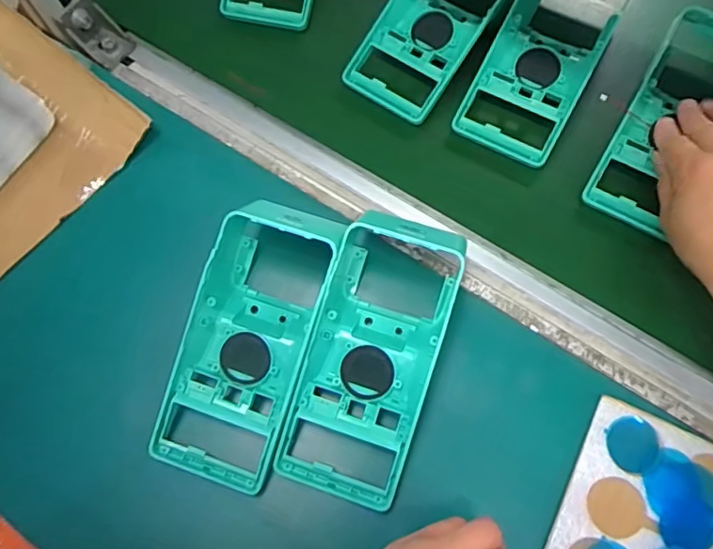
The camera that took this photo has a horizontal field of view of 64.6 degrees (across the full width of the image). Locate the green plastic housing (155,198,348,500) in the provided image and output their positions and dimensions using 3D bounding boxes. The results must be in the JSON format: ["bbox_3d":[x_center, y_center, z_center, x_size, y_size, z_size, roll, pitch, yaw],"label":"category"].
[{"bbox_3d":[-0.071,0.042,0.379,0.087,0.061,0.186,15,71,8],"label":"green plastic housing"}]

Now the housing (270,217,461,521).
[{"bbox_3d":[0.011,0.050,0.372,0.083,0.060,0.187,17,72,8],"label":"housing"}]

